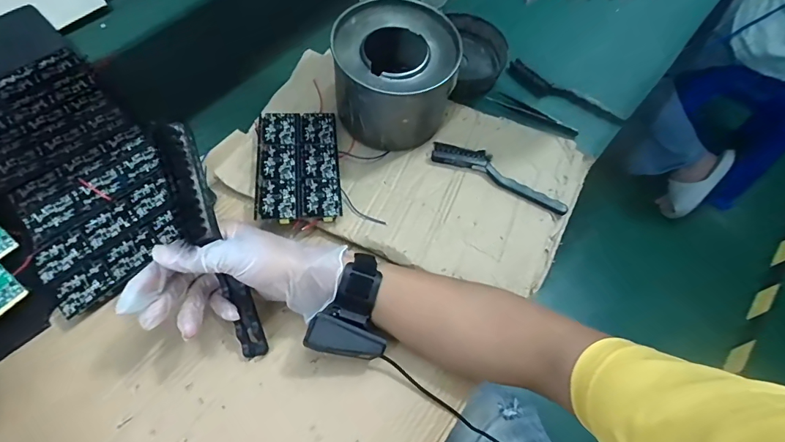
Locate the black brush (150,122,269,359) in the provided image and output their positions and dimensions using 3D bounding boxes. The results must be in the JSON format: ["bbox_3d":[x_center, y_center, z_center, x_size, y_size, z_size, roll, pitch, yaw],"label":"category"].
[{"bbox_3d":[-0.152,0.028,0.361,0.023,0.219,0.042,-16,23,-9],"label":"black brush"}]

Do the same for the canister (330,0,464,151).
[{"bbox_3d":[0.003,-0.167,0.493,0.129,0.111,0.133,0,61,0],"label":"canister"}]

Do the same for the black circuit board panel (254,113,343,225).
[{"bbox_3d":[-0.108,-0.065,0.486,0.091,0.028,0.151,-6,61,-4],"label":"black circuit board panel"}]

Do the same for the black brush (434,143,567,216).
[{"bbox_3d":[0.128,-0.055,0.501,0.168,0.013,0.034,27,64,14],"label":"black brush"}]

